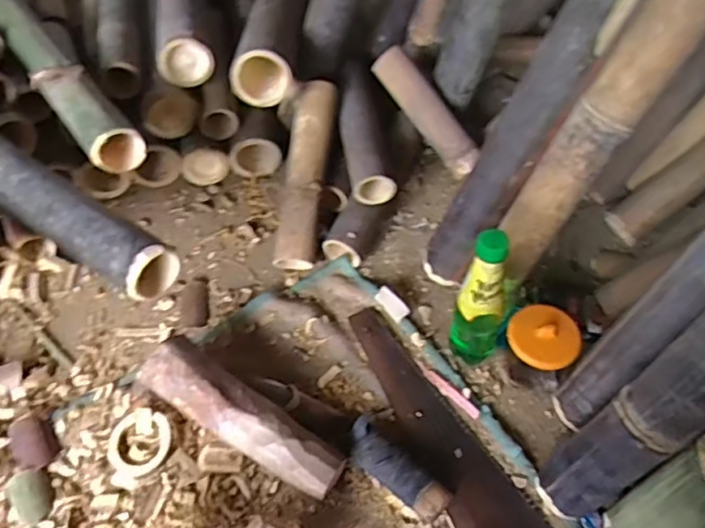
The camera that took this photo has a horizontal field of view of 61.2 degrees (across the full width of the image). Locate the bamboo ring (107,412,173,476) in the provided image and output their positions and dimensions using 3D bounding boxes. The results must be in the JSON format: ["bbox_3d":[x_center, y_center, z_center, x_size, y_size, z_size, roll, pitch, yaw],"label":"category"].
[{"bbox_3d":[-0.245,0.206,0.684,0.072,0.009,0.071,13,63,11],"label":"bamboo ring"}]

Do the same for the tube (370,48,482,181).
[{"bbox_3d":[0.110,-0.232,0.889,0.044,0.062,0.208,-32,81,-24],"label":"tube"}]

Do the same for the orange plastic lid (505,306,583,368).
[{"bbox_3d":[0.216,0.083,0.672,0.068,0.022,0.076,-42,75,-1],"label":"orange plastic lid"}]

